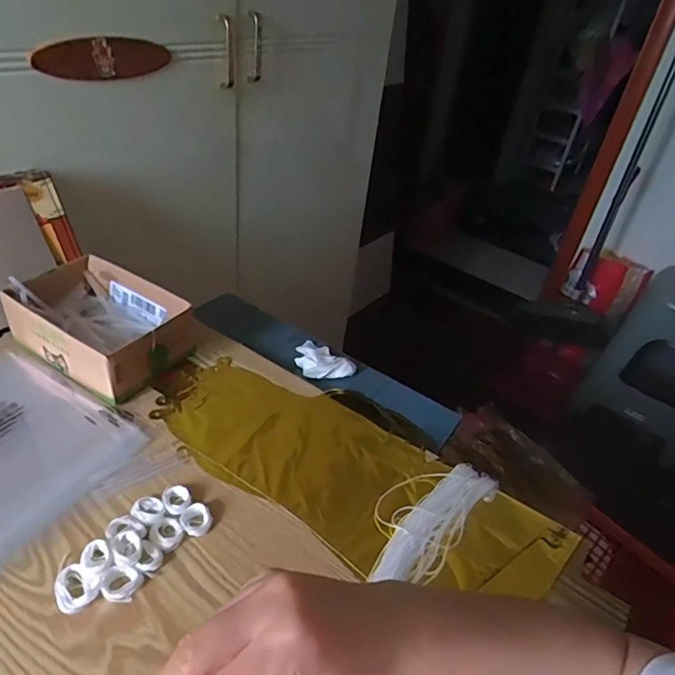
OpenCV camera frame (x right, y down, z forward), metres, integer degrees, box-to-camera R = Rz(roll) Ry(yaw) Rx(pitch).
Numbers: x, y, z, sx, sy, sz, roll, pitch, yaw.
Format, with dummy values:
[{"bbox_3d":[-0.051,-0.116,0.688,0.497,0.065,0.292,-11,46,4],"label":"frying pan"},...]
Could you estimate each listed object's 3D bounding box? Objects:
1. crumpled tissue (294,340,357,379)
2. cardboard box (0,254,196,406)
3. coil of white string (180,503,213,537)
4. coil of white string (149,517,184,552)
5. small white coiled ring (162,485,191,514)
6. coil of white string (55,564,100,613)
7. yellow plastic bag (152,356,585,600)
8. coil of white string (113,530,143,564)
[{"bbox_3d":[-0.024,0.028,0.649,0.086,0.019,0.057,32,42,29],"label":"crumpled tissue"},{"bbox_3d":[-0.284,-0.016,0.605,0.190,0.071,0.131,24,39,21],"label":"cardboard box"},{"bbox_3d":[-0.124,0.160,0.443,0.026,0.009,0.027,5,36,-4],"label":"coil of white string"},{"bbox_3d":[-0.146,0.168,0.431,0.029,0.006,0.026,32,42,30],"label":"coil of white string"},{"bbox_3d":[-0.145,0.147,0.456,0.024,0.008,0.031,-11,40,-24],"label":"small white coiled ring"},{"bbox_3d":[-0.201,0.191,0.388,0.030,0.009,0.037,-22,45,-35],"label":"coil of white string"},{"bbox_3d":[0.009,0.129,0.508,0.421,0.012,0.158,25,39,22],"label":"yellow plastic bag"},{"bbox_3d":[-0.170,0.172,0.409,0.021,0.012,0.026,-13,41,-26],"label":"coil of white string"}]

